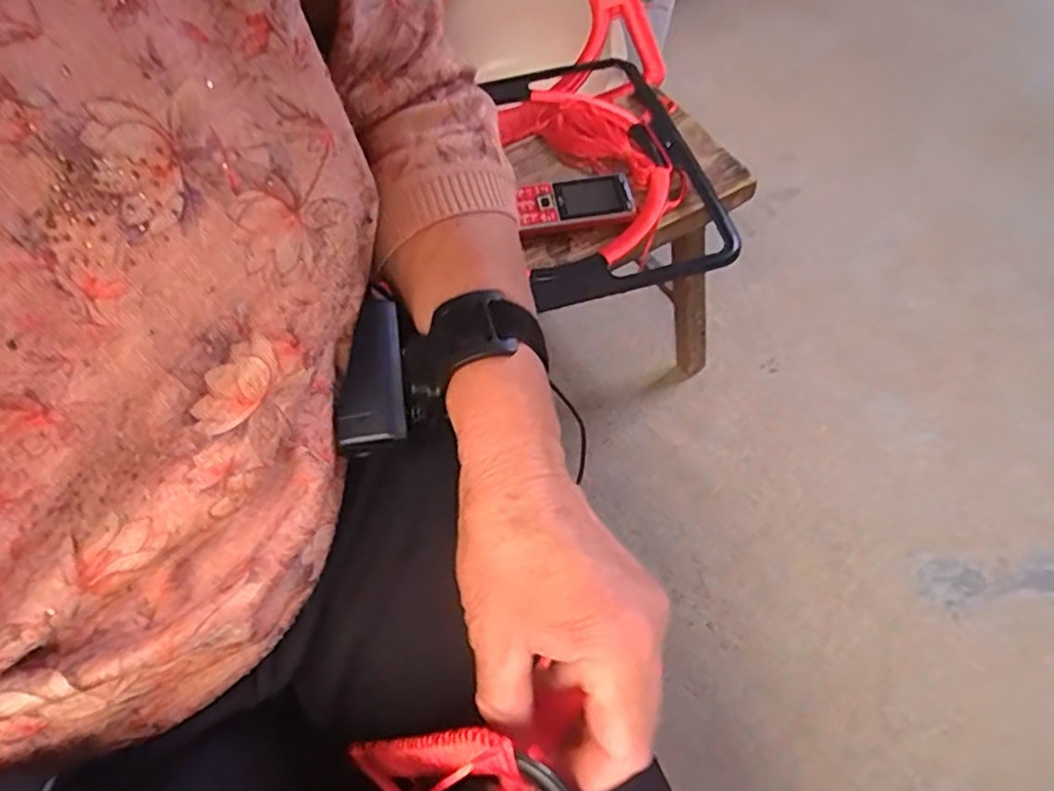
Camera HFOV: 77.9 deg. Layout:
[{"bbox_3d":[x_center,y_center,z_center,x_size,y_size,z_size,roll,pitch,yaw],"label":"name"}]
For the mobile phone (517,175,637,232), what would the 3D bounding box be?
[{"bbox_3d":[0.045,-0.192,0.639,0.117,0.009,0.058,-11,63,-6],"label":"mobile phone"}]

